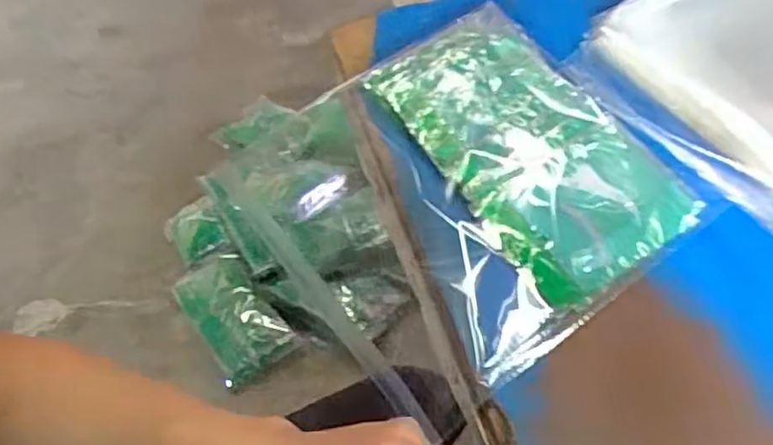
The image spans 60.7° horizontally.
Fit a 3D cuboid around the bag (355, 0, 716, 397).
[{"bbox_3d":[0.095,-0.056,0.544,0.203,0.023,0.305,-25,57,-11],"label":"bag"}]

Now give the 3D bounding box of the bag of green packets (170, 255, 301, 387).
[{"bbox_3d":[-0.307,0.181,1.310,0.148,0.054,0.279,-33,59,-17],"label":"bag of green packets"}]

